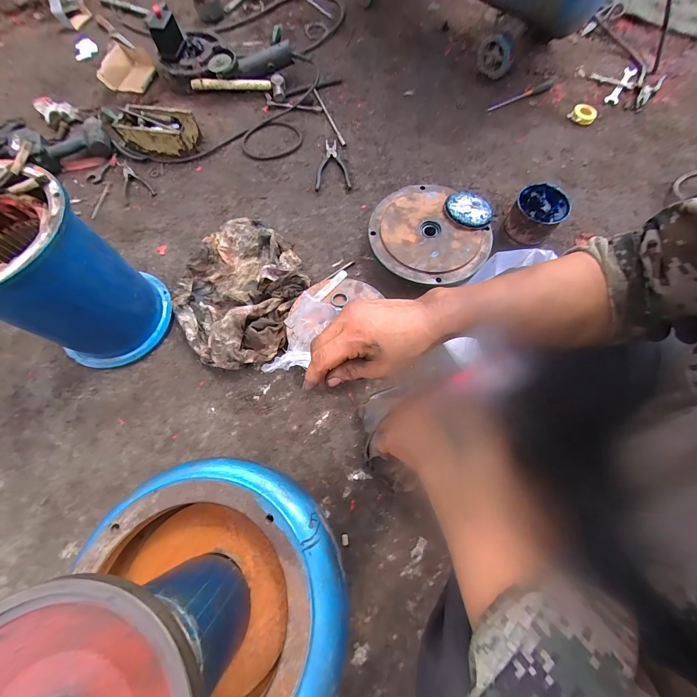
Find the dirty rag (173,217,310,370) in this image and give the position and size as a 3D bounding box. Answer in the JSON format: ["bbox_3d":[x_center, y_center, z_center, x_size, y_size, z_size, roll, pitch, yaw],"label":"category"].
[{"bbox_3d":[-0.256,-0.155,0.726,0.301,0.081,0.402,12,70,3],"label":"dirty rag"}]

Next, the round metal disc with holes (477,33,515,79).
[{"bbox_3d":[0.432,-0.852,0.889,0.109,0.106,0.025,-5,72,0],"label":"round metal disc with holes"}]

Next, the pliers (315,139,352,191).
[{"bbox_3d":[-0.047,-0.545,0.901,0.101,0.024,0.182,-2,72,1],"label":"pliers"}]

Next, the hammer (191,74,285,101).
[{"bbox_3d":[-0.353,-0.864,1.006,0.300,0.047,0.100,11,72,5],"label":"hammer"}]

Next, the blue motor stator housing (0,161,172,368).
[{"bbox_3d":[-0.546,-0.126,0.592,0.232,0.322,0.247,27,71,10],"label":"blue motor stator housing"}]

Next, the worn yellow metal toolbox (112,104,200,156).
[{"bbox_3d":[-0.571,-0.654,0.912,0.220,0.076,0.116,11,72,5],"label":"worn yellow metal toolbox"}]

